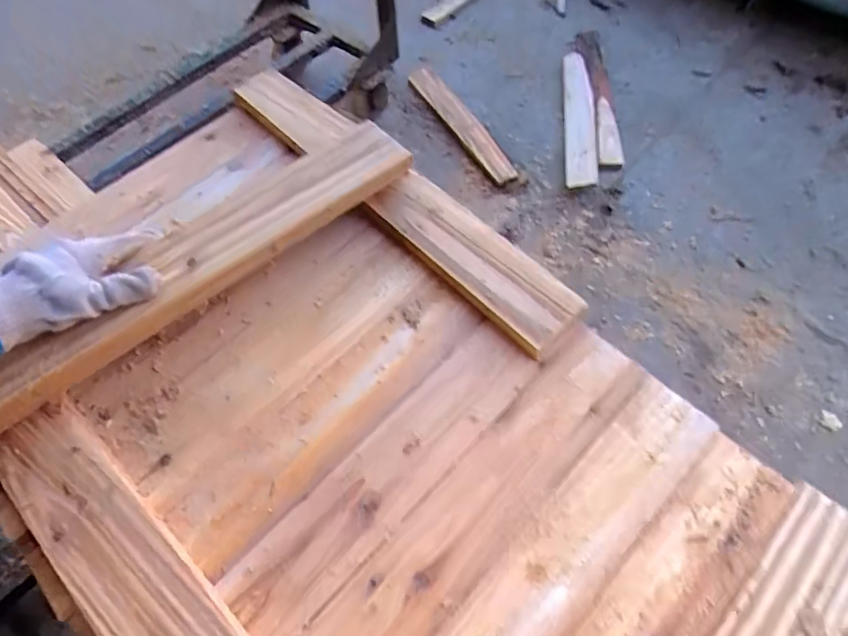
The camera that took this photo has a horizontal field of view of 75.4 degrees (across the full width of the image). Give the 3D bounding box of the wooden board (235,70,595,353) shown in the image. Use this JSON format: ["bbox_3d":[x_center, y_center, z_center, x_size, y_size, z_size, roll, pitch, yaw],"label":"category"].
[{"bbox_3d":[-0.046,-0.139,0.593,0.080,0.035,0.494,-41,67,-20],"label":"wooden board"}]

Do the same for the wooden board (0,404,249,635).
[{"bbox_3d":[-0.239,0.180,0.421,0.281,0.017,0.074,39,68,20],"label":"wooden board"}]

